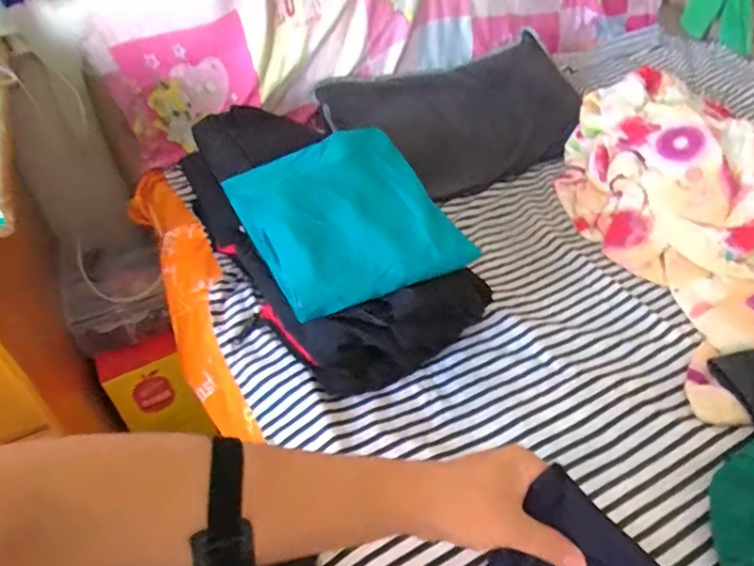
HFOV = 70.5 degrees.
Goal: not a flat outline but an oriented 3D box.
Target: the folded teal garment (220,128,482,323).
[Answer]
[{"bbox_3d":[-0.041,-0.094,0.716,0.254,0.060,0.266,-28,63,-14],"label":"folded teal garment"}]

